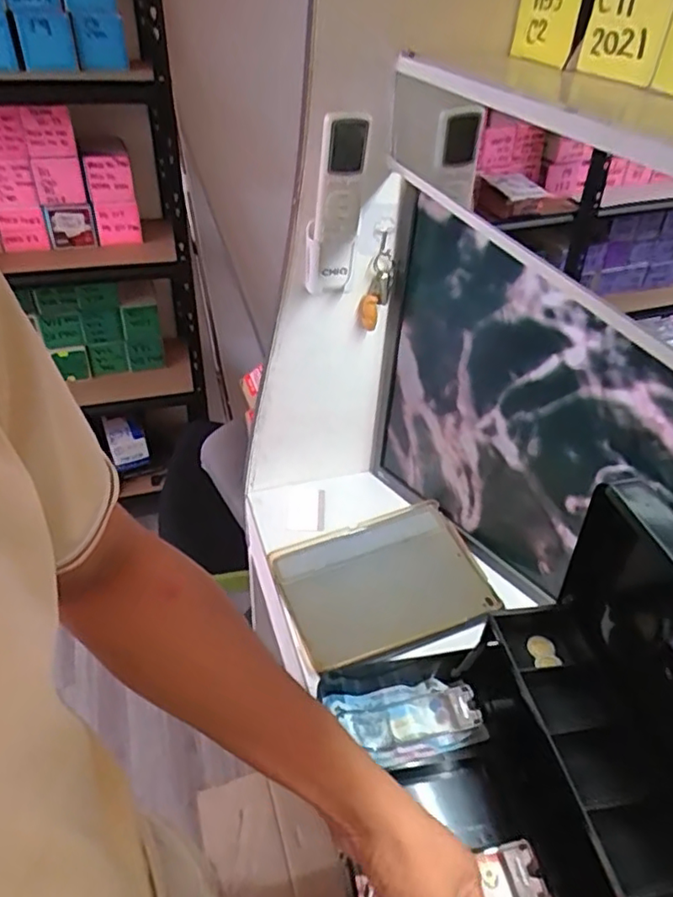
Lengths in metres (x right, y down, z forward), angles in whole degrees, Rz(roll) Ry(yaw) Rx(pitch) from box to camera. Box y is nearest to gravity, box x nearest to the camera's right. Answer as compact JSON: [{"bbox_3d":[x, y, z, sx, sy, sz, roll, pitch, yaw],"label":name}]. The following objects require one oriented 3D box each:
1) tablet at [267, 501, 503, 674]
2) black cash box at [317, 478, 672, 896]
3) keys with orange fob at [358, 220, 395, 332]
[{"bbox_3d":[0.057,0.160,0.747,0.244,0.019,0.181,-14,42,-22],"label":"tablet"},{"bbox_3d":[0.164,0.257,0.475,0.273,0.207,0.302,-2,38,-7],"label":"black cash box"},{"bbox_3d":[0.046,-0.194,0.693,0.035,0.128,0.012,-1,38,-6],"label":"keys with orange fob"}]

